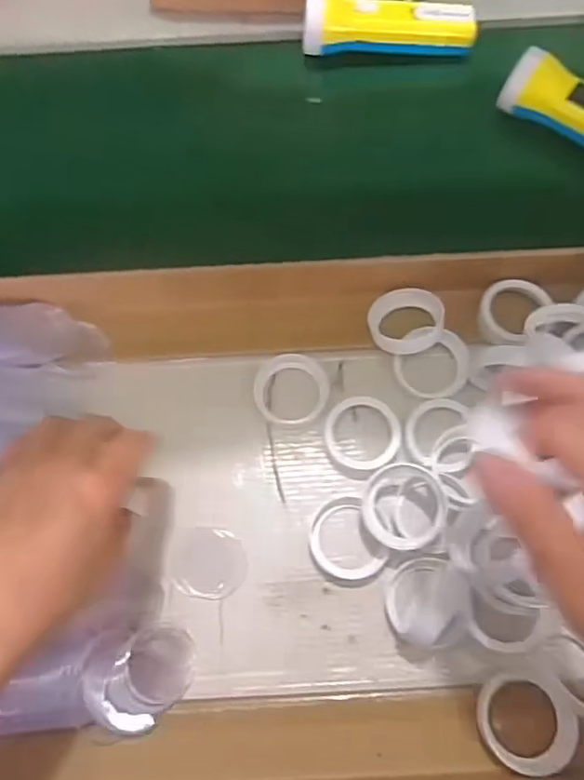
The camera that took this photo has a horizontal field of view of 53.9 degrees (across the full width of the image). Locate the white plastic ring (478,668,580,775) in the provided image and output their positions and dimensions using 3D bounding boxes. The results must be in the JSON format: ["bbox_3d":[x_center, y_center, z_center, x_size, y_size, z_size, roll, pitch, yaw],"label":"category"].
[{"bbox_3d":[0.139,0.195,0.339,0.054,0.016,0.051,-10,61,20],"label":"white plastic ring"}]

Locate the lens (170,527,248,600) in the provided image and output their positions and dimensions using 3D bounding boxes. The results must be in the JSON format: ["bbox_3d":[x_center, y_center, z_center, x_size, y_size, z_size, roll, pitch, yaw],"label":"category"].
[{"bbox_3d":[-0.057,0.118,0.392,0.049,0.004,0.045,2,69,2],"label":"lens"}]

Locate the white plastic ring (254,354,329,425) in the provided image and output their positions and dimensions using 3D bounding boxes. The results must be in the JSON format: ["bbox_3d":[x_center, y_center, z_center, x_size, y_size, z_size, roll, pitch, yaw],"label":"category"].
[{"bbox_3d":[0.000,0.000,0.425,0.053,0.015,0.050,0,69,1],"label":"white plastic ring"}]

